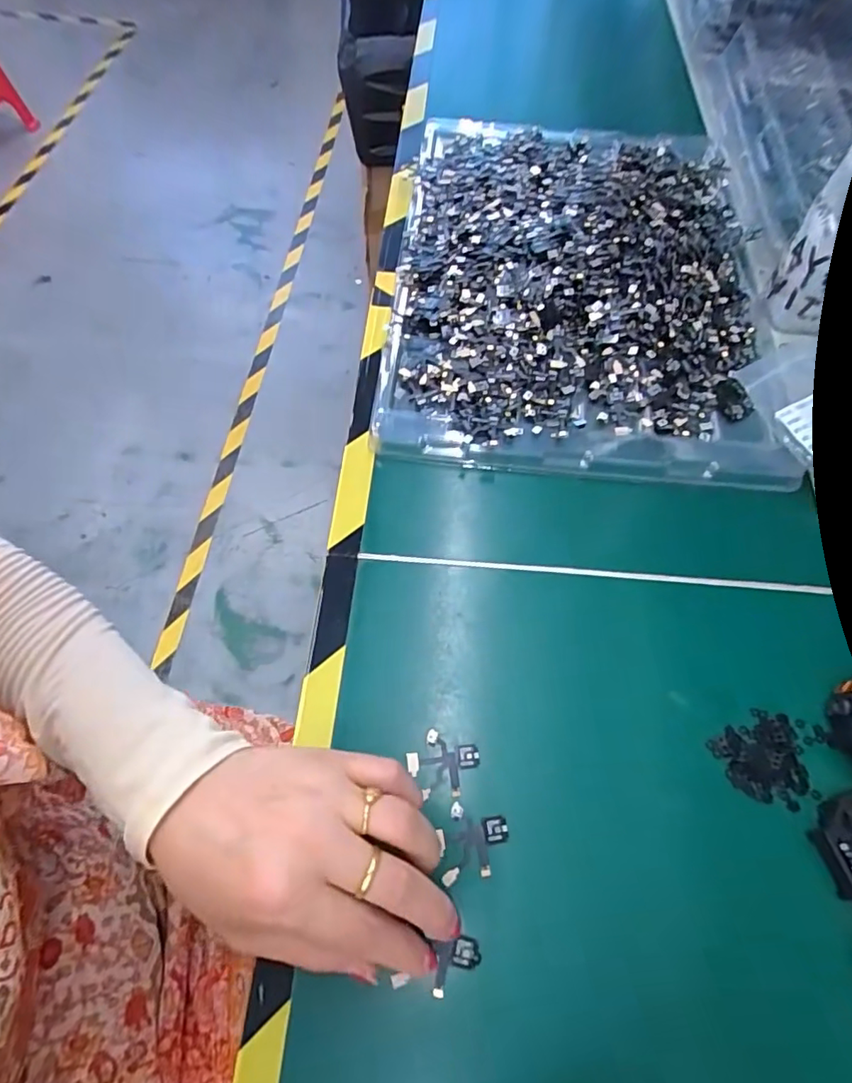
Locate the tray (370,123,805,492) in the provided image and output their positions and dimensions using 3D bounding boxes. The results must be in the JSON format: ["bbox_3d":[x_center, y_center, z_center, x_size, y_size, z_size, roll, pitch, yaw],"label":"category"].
[{"bbox_3d":[0.117,-0.220,0.424,0.279,0.041,0.388,5,63,1],"label":"tray"}]

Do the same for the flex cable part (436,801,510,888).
[{"bbox_3d":[0.022,0.139,0.254,0.032,0.004,0.031,-6,63,-5],"label":"flex cable part"}]

